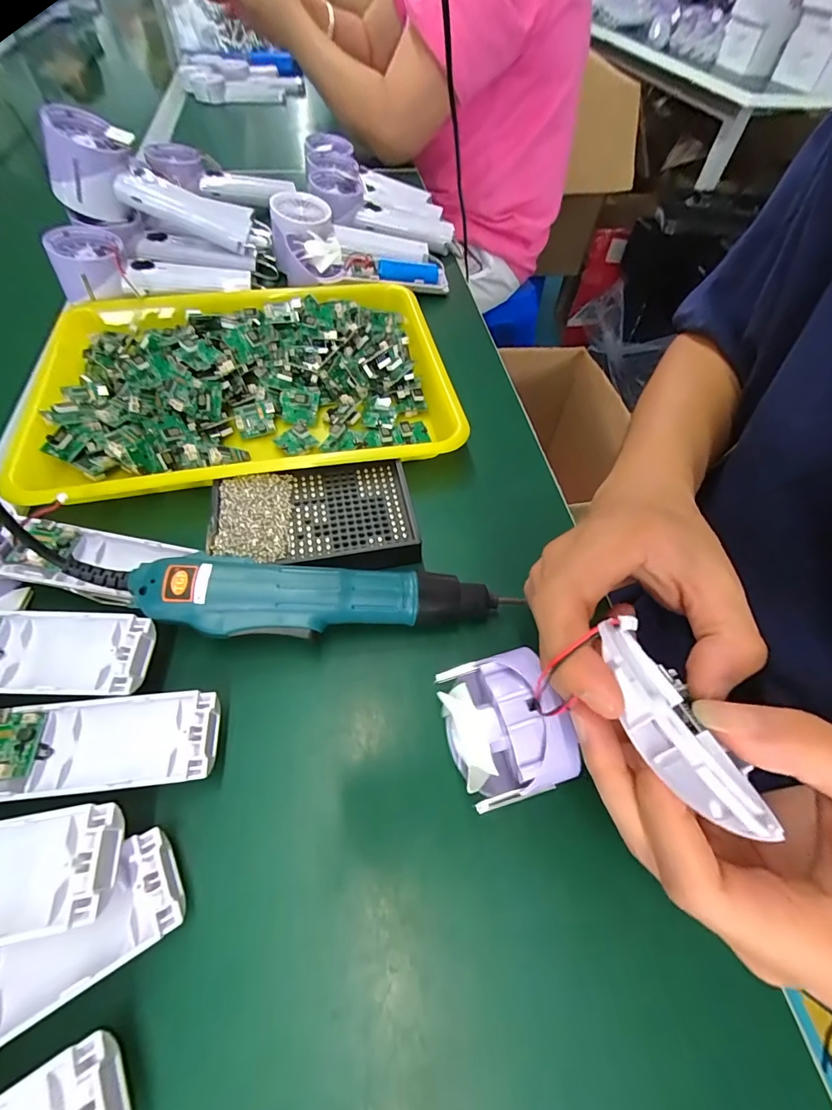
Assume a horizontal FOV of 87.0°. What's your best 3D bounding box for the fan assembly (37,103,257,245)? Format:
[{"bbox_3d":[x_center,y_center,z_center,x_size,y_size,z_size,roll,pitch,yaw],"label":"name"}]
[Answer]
[{"bbox_3d":[-0.250,-0.353,0.432,0.177,0.072,0.054,1,53,-33],"label":"fan assembly"}]

